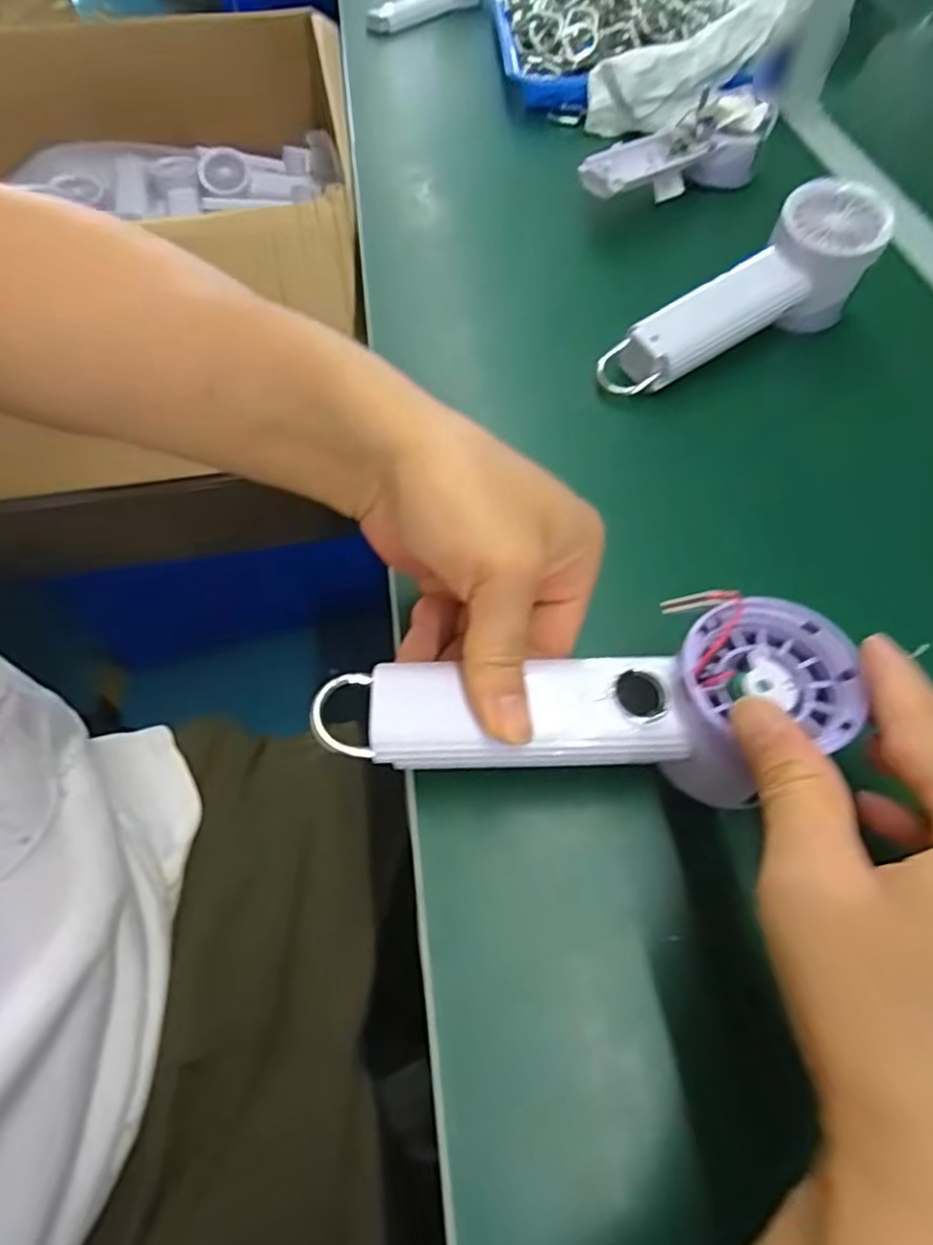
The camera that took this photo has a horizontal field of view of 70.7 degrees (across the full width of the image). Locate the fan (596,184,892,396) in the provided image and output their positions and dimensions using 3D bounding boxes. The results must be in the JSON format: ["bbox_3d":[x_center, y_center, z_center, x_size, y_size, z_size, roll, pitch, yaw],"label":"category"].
[{"bbox_3d":[0.167,-0.192,0.406,0.197,0.057,0.060,-33,62,-3],"label":"fan"}]

